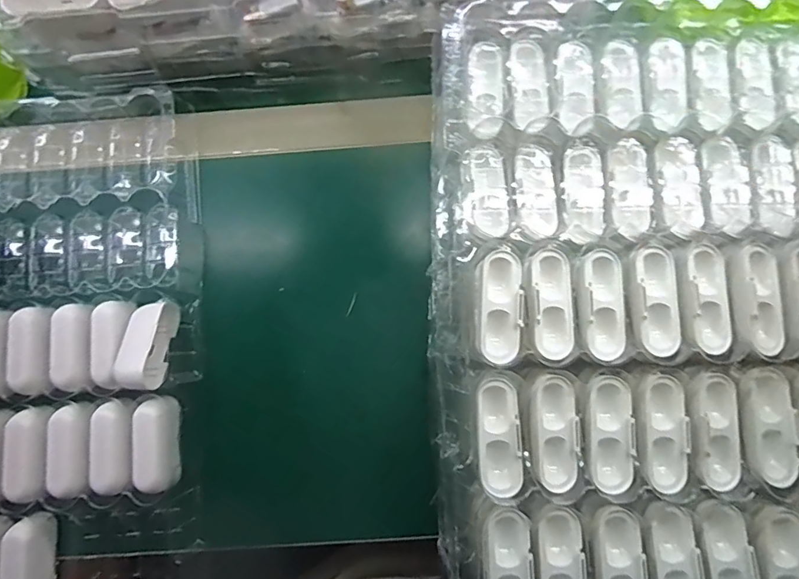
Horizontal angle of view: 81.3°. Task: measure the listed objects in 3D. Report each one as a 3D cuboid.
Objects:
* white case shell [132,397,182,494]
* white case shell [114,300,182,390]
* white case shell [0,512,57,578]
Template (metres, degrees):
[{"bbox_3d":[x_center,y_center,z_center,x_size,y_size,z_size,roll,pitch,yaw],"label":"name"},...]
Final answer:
[{"bbox_3d":[-0.168,0.109,0.329,0.028,0.022,0.061,-6,82,2],"label":"white case shell"},{"bbox_3d":[-0.180,0.038,0.333,0.029,0.021,0.065,5,61,2],"label":"white case shell"},{"bbox_3d":[-0.255,0.190,0.321,0.027,0.019,0.062,-6,81,1],"label":"white case shell"}]

